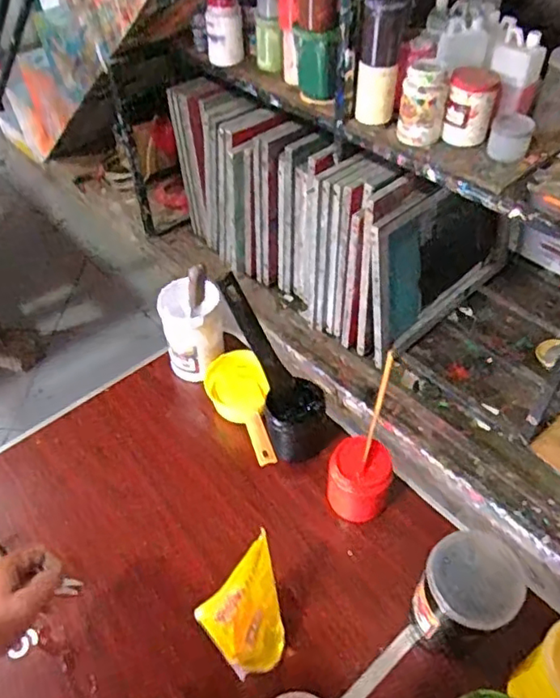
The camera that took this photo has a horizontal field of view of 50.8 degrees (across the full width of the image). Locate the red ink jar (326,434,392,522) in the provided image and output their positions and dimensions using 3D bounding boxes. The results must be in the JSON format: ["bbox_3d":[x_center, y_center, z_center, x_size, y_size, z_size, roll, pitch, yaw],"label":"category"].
[{"bbox_3d":[0.108,0.183,0.817,0.081,0.104,0.074,-1,48,1],"label":"red ink jar"}]

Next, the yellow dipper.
[{"bbox_3d":[-0.047,0.093,0.868,0.095,0.061,0.251,-14,33,-11],"label":"yellow dipper"}]

